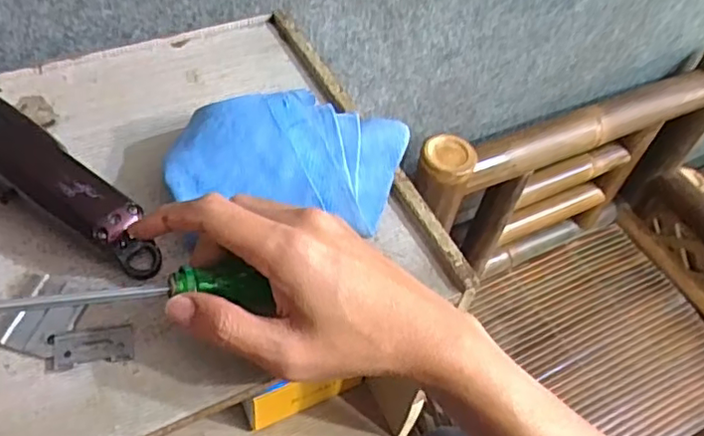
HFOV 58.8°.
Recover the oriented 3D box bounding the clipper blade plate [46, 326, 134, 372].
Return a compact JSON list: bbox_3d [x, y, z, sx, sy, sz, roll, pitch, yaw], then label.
[{"bbox_3d":[-0.144,0.071,0.343,0.044,0.004,0.021,-7,52,-11],"label":"clipper blade plate"}]

